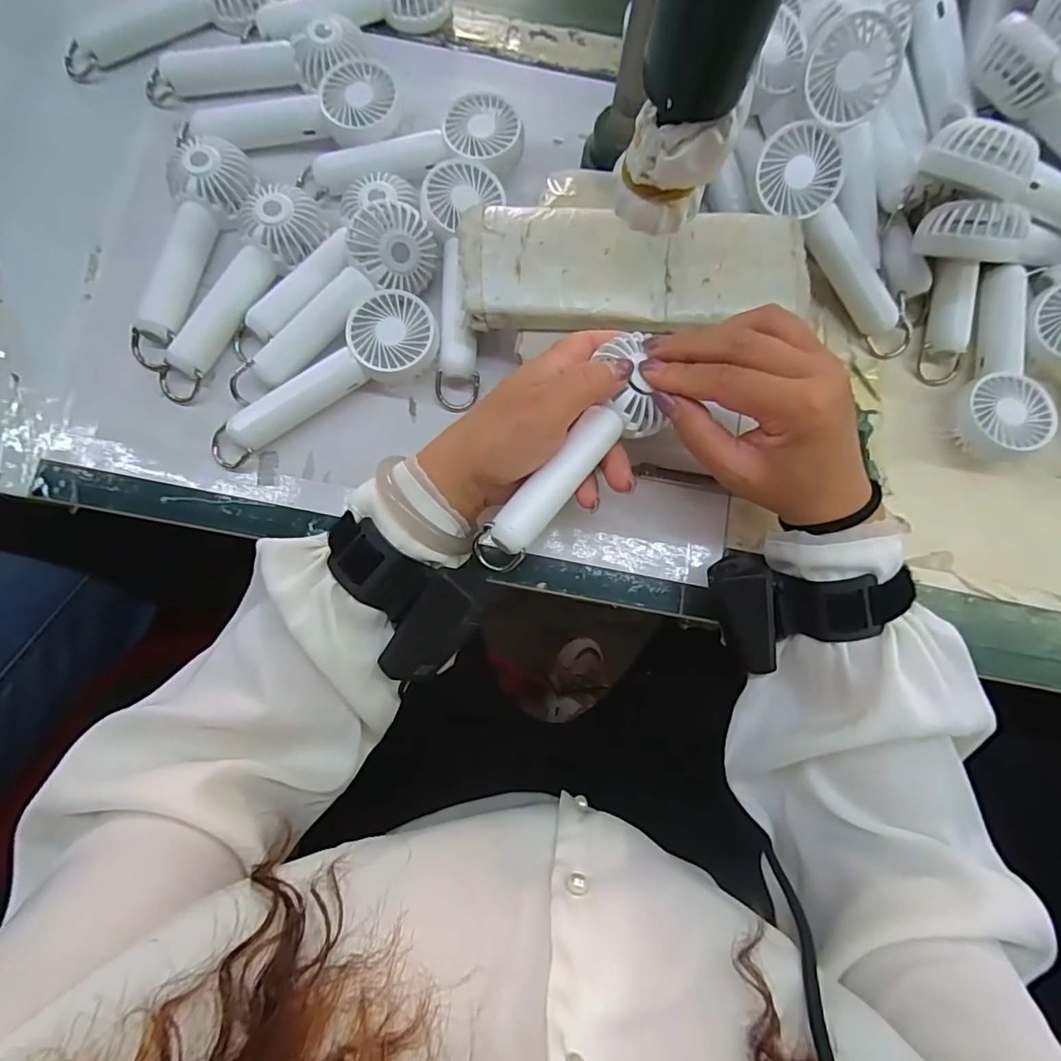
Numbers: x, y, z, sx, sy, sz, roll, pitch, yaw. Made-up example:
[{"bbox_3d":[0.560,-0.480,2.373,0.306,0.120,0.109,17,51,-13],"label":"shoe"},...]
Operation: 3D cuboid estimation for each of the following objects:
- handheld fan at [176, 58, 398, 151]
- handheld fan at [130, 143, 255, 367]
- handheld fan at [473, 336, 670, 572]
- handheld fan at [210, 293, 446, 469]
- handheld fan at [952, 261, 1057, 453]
[{"bbox_3d":[-0.174,-0.303,0.380,0.161,0.032,0.055,-3,81,-2],"label":"handheld fan"},{"bbox_3d":[-0.235,-0.191,0.361,0.047,0.035,0.162,16,80,1],"label":"handheld fan"},{"bbox_3d":[0.024,-0.039,0.296,0.047,0.026,0.150,39,86,5],"label":"handheld fan"},{"bbox_3d":[-0.136,-0.099,0.349,0.162,0.030,0.055,-31,83,-6],"label":"handheld fan"},{"bbox_3d":[0.327,-0.114,0.364,0.051,0.030,0.138,21,81,2],"label":"handheld fan"}]

